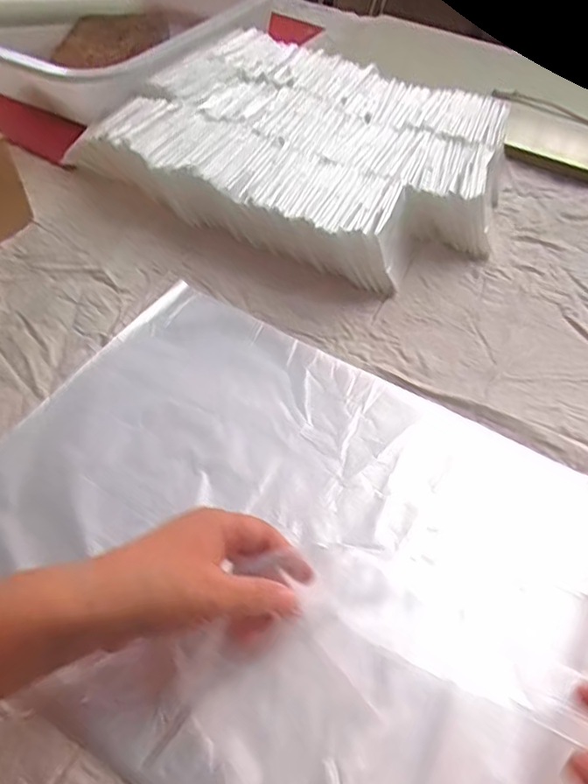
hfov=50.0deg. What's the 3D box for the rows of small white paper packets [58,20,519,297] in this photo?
[{"bbox_3d":[0.009,-0.243,0.628,0.394,0.067,0.271,23,54,17],"label":"rows of small white paper packets"}]

